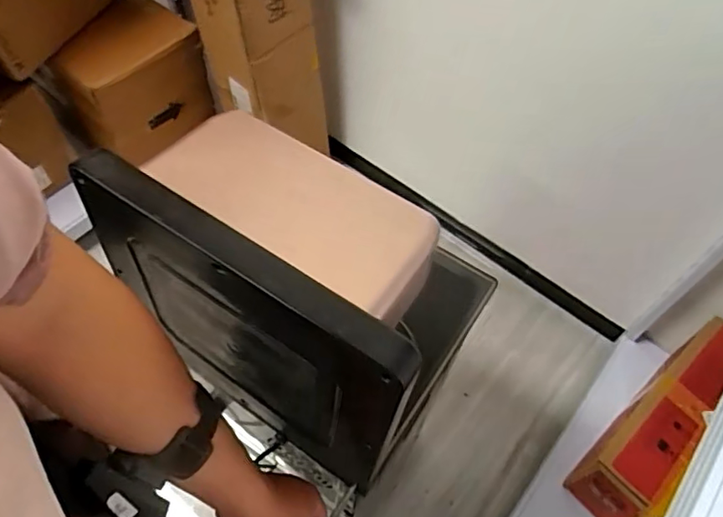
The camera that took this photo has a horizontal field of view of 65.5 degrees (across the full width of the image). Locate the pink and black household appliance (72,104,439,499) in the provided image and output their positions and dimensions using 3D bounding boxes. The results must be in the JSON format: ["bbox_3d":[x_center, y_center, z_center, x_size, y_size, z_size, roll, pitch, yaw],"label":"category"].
[{"bbox_3d":[-0.079,0.036,0.534,0.313,0.285,0.168,32,62,16],"label":"pink and black household appliance"}]

